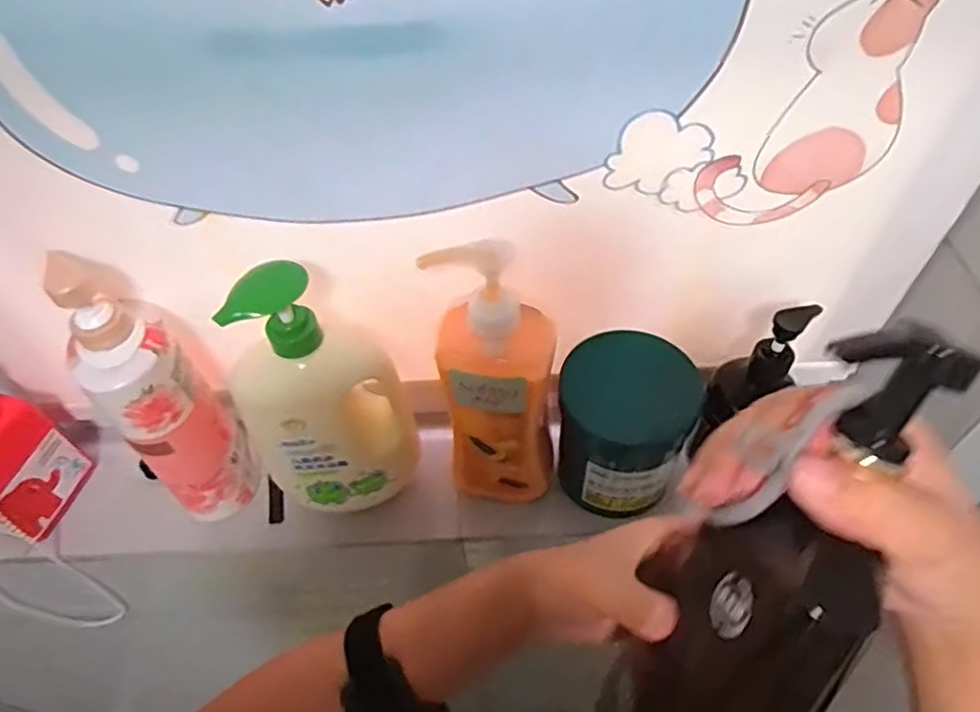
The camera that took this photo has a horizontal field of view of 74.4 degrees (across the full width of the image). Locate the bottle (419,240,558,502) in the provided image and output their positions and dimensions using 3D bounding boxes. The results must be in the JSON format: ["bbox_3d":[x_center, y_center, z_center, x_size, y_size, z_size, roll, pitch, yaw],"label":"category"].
[{"bbox_3d":[0.006,0.026,0.491,0.082,0.255,0.053,1,52,3],"label":"bottle"}]

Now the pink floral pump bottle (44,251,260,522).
[{"bbox_3d":[-0.264,0.031,0.519,0.072,0.260,0.086,-32,57,-21],"label":"pink floral pump bottle"}]

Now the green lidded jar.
[{"bbox_3d":[0.114,0.059,0.558,0.107,0.122,0.106,-1,51,2],"label":"green lidded jar"}]

